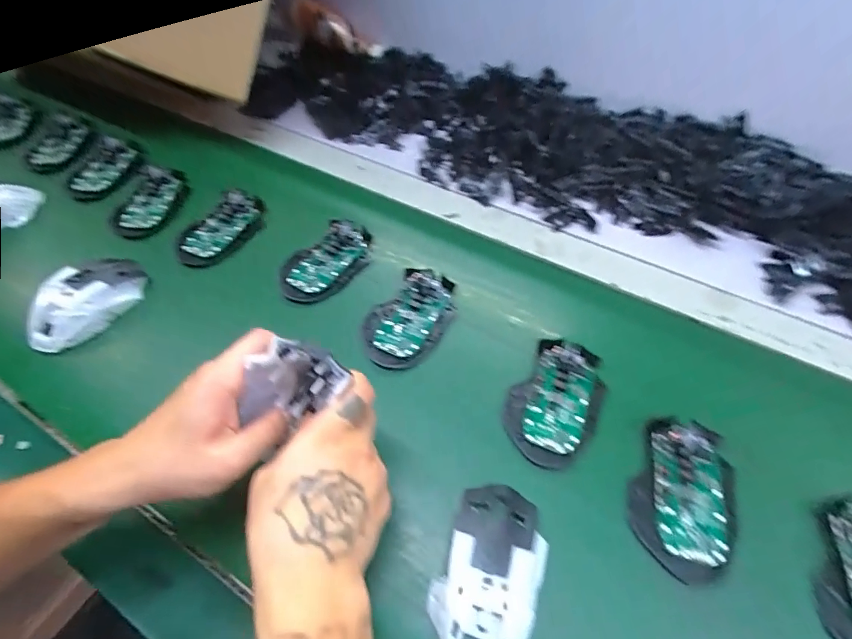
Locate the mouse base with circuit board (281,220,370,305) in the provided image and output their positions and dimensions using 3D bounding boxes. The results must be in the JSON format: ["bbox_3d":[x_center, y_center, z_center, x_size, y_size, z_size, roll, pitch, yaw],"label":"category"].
[{"bbox_3d":[-0.107,-0.063,0.487,0.114,0.027,0.073,-35,60,-21],"label":"mouse base with circuit board"}]

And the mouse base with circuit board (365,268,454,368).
[{"bbox_3d":[-0.013,-0.004,0.436,0.074,0.027,0.114,37,63,25],"label":"mouse base with circuit board"}]

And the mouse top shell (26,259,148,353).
[{"bbox_3d":[-0.337,-0.021,0.441,0.059,0.038,0.114,23,58,18],"label":"mouse top shell"}]

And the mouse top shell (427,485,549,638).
[{"bbox_3d":[0.042,0.171,0.299,0.065,0.038,0.113,20,57,16],"label":"mouse top shell"}]

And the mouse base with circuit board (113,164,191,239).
[{"bbox_3d":[-0.333,-0.148,0.542,0.071,0.025,0.124,1,54,2],"label":"mouse base with circuit board"}]

